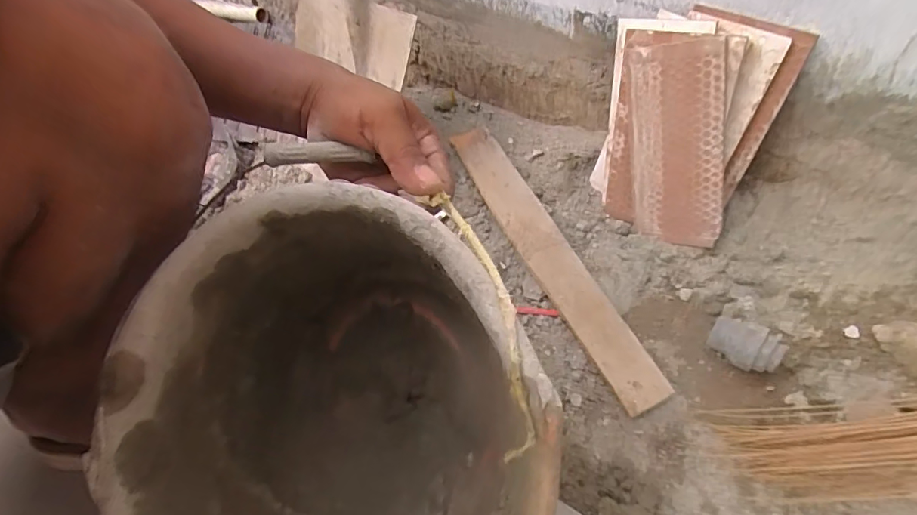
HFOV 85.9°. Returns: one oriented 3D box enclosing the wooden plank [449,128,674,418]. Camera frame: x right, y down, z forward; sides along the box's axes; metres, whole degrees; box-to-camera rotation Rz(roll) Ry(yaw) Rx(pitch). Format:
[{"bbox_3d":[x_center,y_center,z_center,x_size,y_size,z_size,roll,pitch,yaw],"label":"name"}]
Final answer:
[{"bbox_3d":[0.113,-0.016,0.672,0.067,0.017,0.485,-23,59,-10],"label":"wooden plank"}]

